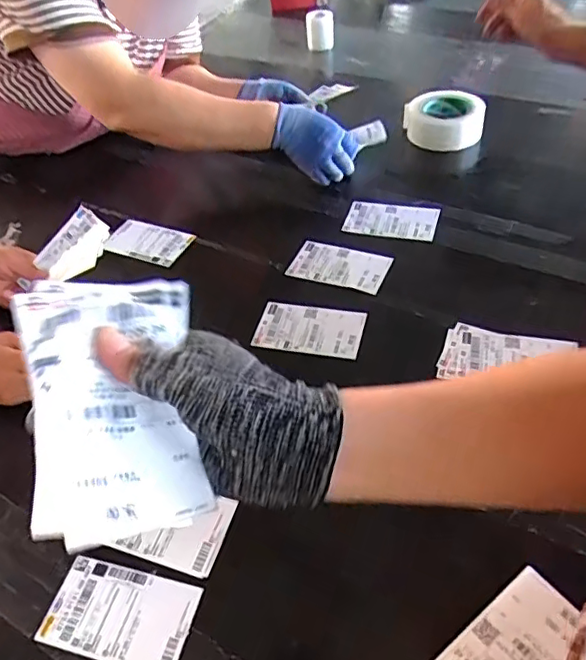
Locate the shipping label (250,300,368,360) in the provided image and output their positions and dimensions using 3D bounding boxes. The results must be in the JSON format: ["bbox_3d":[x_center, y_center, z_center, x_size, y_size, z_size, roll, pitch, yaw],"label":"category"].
[{"bbox_3d":[0.023,-0.003,0.769,0.136,0.010,0.089,6,46,12],"label":"shipping label"}]

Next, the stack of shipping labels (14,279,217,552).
[{"bbox_3d":[-0.087,0.033,0.288,0.080,0.027,0.132,5,60,-38],"label":"stack of shipping labels"}]

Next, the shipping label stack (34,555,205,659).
[{"bbox_3d":[-0.161,0.264,0.541,0.138,0.006,0.080,8,46,14],"label":"shipping label stack"}]

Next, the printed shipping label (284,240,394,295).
[{"bbox_3d":[0.068,-0.095,0.856,0.140,0.009,0.092,15,48,18],"label":"printed shipping label"}]

